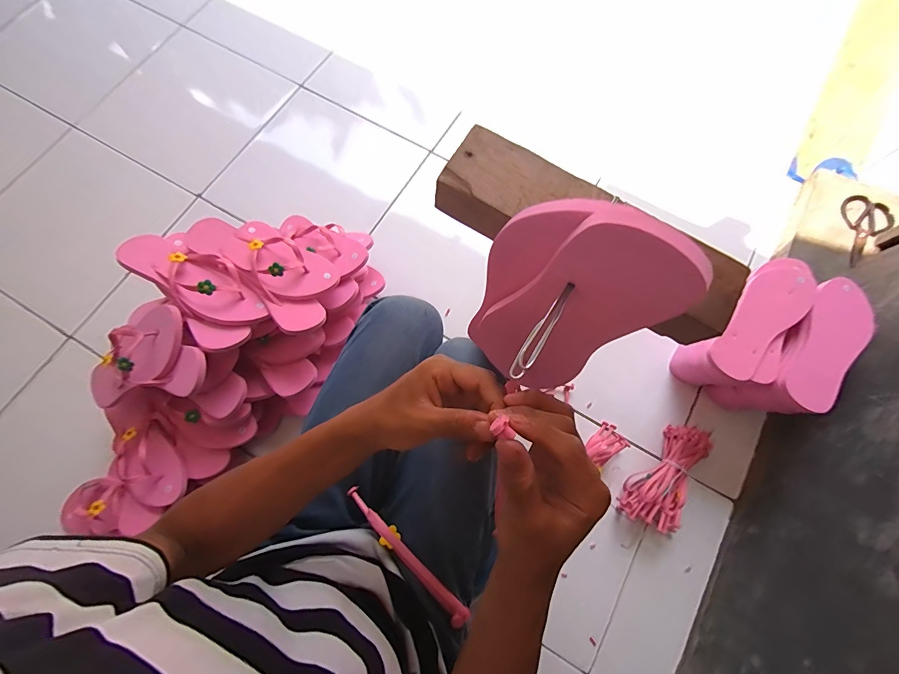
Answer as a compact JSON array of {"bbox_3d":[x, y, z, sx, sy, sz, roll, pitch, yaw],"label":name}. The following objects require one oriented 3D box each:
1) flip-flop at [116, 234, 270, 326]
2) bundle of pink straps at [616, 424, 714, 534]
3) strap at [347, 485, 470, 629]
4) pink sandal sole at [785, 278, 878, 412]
[{"bbox_3d":[-0.397,-0.091,0.613,0.230,0.067,0.097,35,76,8],"label":"flip-flop"},{"bbox_3d":[0.412,0.260,0.732,0.097,0.061,0.207,32,76,7],"label":"bundle of pink straps"},{"bbox_3d":[-0.052,0.250,0.451,0.189,0.027,0.022,43,78,10],"label":"strap"},{"bbox_3d":[0.632,0.012,0.639,0.091,0.020,0.243,29,76,7],"label":"pink sandal sole"}]

